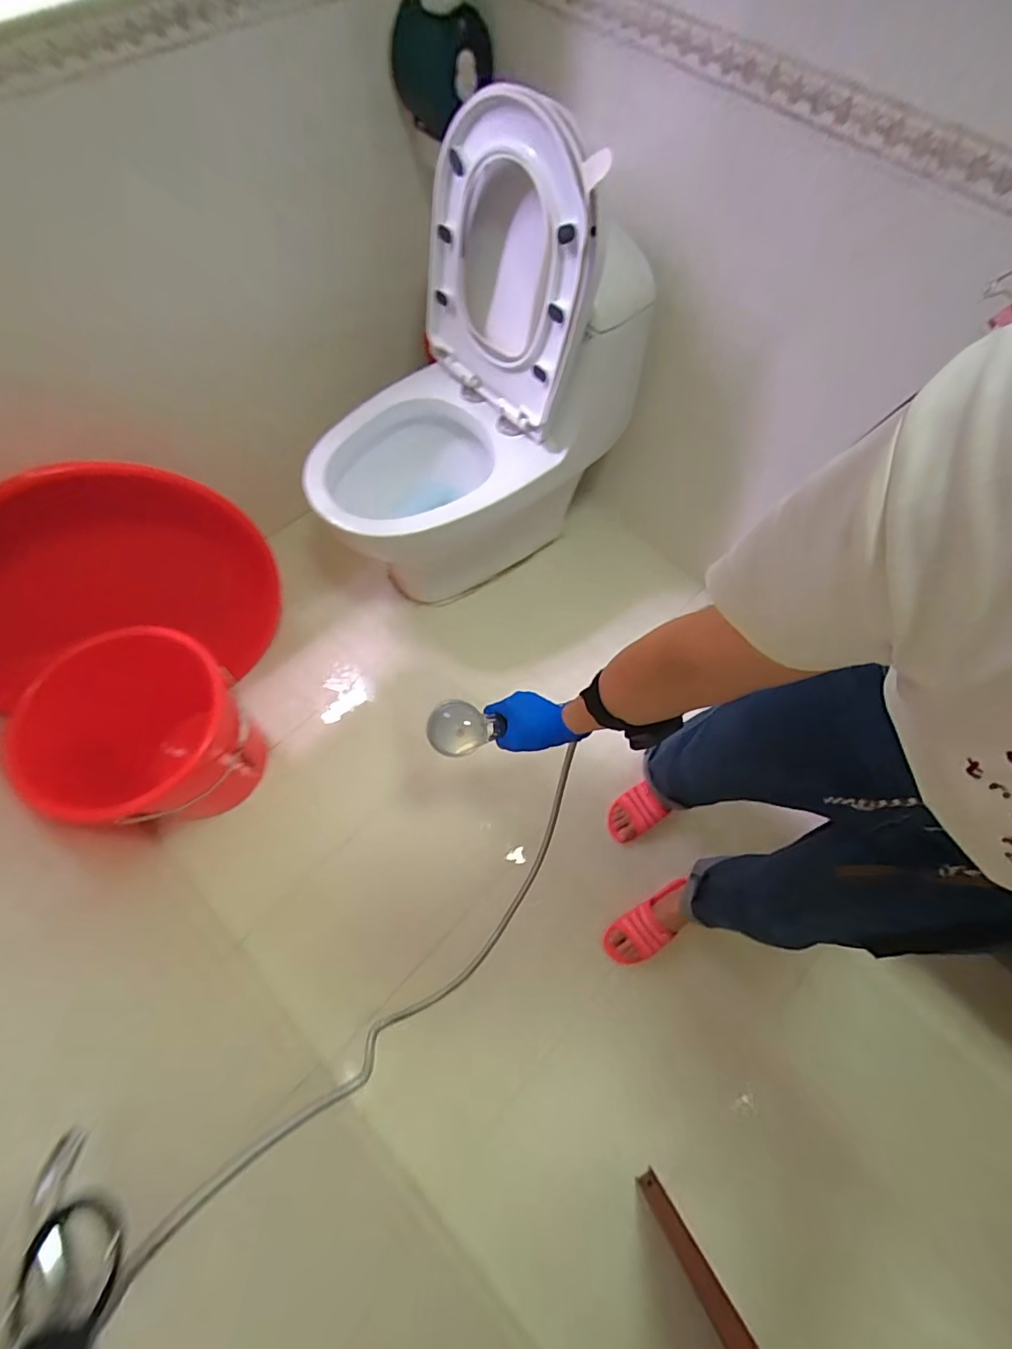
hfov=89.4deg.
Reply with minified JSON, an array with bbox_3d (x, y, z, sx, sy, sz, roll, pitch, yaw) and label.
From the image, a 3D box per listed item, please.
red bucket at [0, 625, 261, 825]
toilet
[{"bbox_3d":[-0.680,0.127,1.015,0.286,0.303,0.353,25,70,7],"label":"red bucket"},{"bbox_3d":[-0.098,-0.526,1.085,0.670,0.843,0.405,-38,75,-16],"label":"toilet"}]

